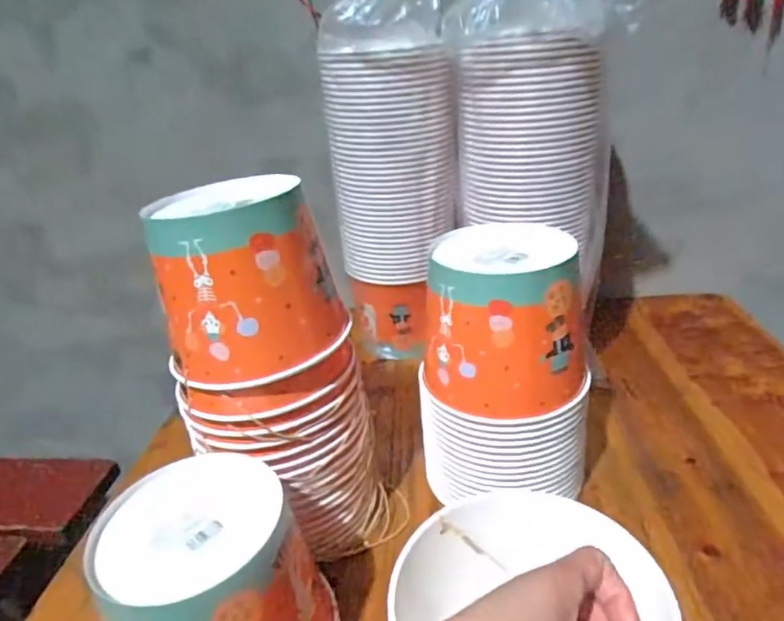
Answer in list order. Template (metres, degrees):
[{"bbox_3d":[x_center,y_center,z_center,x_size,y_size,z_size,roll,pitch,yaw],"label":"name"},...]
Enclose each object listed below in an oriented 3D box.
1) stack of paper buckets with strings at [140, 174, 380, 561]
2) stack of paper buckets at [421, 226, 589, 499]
[{"bbox_3d":[-0.108,0.061,0.487,0.136,0.323,0.135,11,31,30],"label":"stack of paper buckets with strings"},{"bbox_3d":[0.105,0.049,0.533,0.155,0.227,0.137,-4,27,3],"label":"stack of paper buckets"}]

